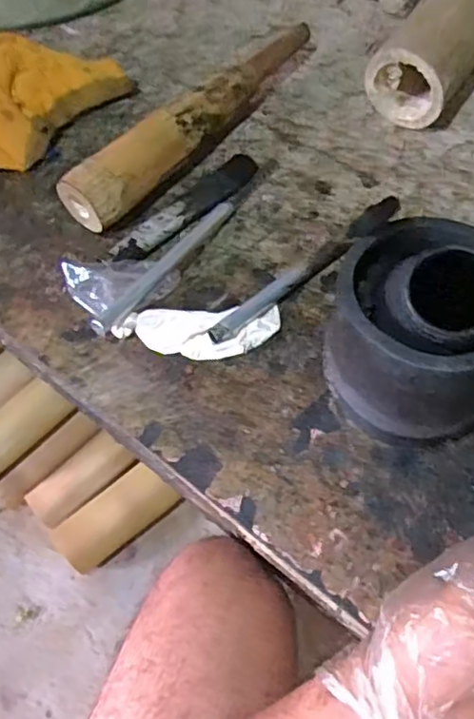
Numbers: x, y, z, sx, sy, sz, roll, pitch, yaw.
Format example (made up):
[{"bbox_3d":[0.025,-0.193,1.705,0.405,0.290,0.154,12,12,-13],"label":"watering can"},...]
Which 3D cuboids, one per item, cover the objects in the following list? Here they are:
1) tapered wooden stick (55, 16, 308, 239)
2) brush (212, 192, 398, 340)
[{"bbox_3d":[-0.033,-0.213,0.546,0.053,0.054,0.282,32,67,19],"label":"tapered wooden stick"},{"bbox_3d":[0.055,-0.069,0.478,0.188,0.016,0.017,-39,65,-17],"label":"brush"}]

